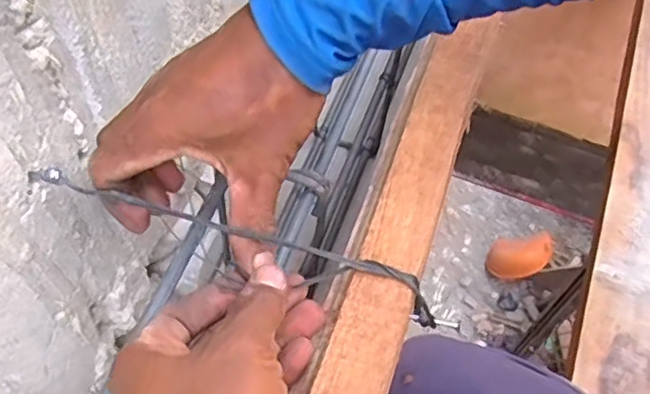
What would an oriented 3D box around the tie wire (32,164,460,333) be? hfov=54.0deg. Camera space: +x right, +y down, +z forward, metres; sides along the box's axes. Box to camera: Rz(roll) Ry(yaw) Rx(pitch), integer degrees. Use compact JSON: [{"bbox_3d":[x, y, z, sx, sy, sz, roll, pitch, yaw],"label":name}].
[{"bbox_3d":[-0.044,0.020,0.316,0.224,0.011,0.020,17,57,9],"label":"tie wire"}]

